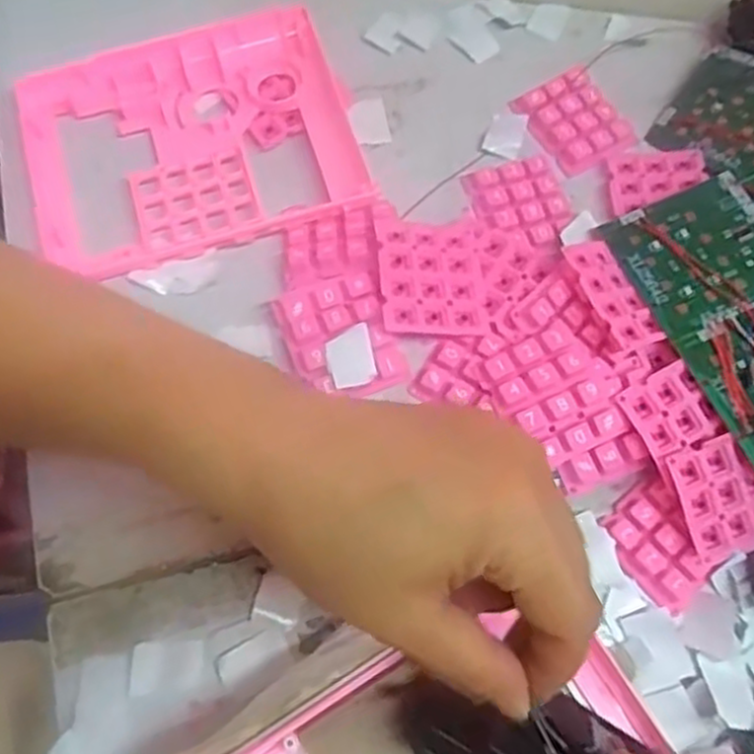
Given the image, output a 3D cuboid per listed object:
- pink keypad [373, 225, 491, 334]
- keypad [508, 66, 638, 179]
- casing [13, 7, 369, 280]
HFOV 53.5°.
[{"bbox_3d":[0.026,-0.048,0.357,0.052,0.005,0.059,1,70,-16],"label":"pink keypad"},{"bbox_3d":[0.110,-0.143,0.415,0.047,0.004,0.060,-27,72,-13],"label":"keypad"},{"bbox_3d":[-0.096,-0.119,0.395,0.168,0.031,0.131,-17,68,-5],"label":"casing"}]

